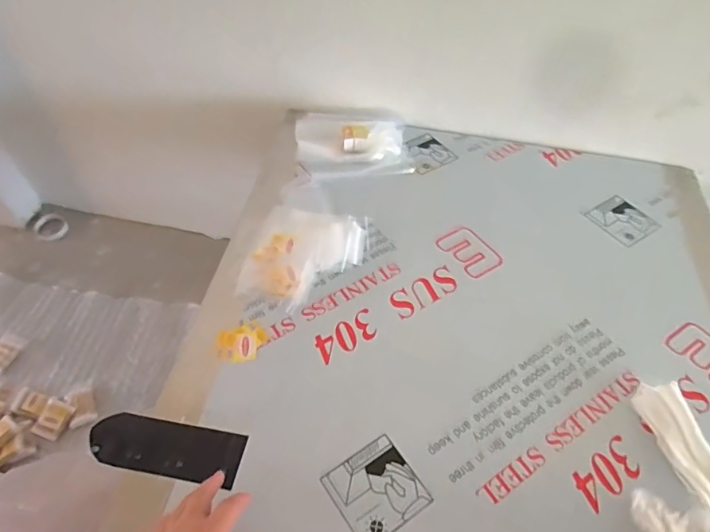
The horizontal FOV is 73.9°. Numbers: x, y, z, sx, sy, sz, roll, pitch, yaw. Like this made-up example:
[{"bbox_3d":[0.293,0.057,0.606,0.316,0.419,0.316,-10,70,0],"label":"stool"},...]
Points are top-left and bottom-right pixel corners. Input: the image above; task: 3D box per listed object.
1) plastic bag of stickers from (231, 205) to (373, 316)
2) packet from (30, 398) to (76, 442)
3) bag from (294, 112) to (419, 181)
[{"bbox_3d":[-0.072,-0.017,0.715,0.161,0.019,0.186,12,53,6],"label":"plastic bag of stickers"},{"bbox_3d":[-0.626,0.319,0.979,0.059,0.007,0.073,24,55,0],"label":"packet"},{"bbox_3d":[-0.005,-0.233,0.874,0.199,0.043,0.167,-4,53,-7],"label":"bag"}]

